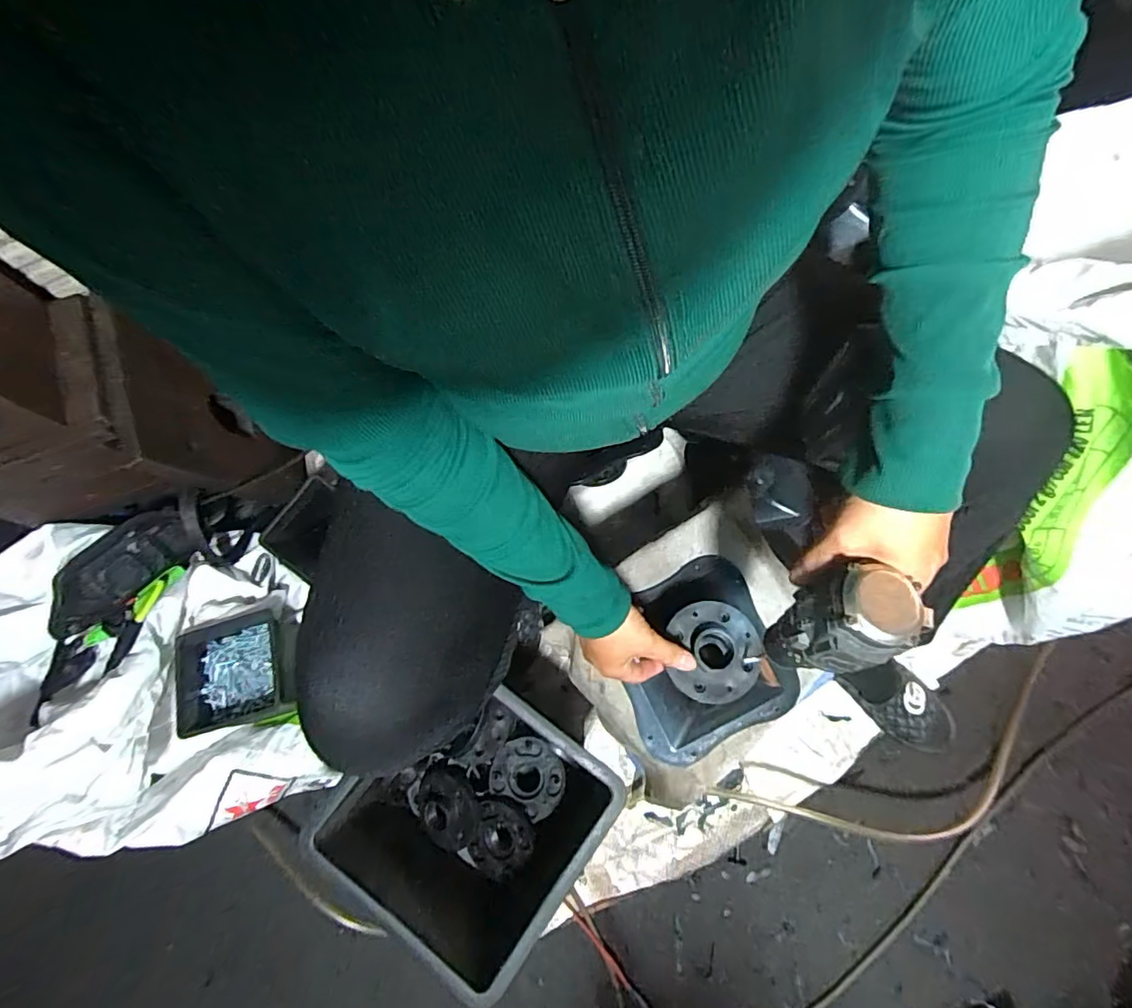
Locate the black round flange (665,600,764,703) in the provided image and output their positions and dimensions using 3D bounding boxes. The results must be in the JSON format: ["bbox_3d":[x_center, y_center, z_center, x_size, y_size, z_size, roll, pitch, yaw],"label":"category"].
[{"bbox_3d":[0.147,0.144,0.539,0.088,0.018,0.095,0,74,1],"label":"black round flange"}]

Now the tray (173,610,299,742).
[{"bbox_3d":[-0.432,0.217,0.715,0.129,0.040,0.138,-19,75,-4],"label":"tray"}]

